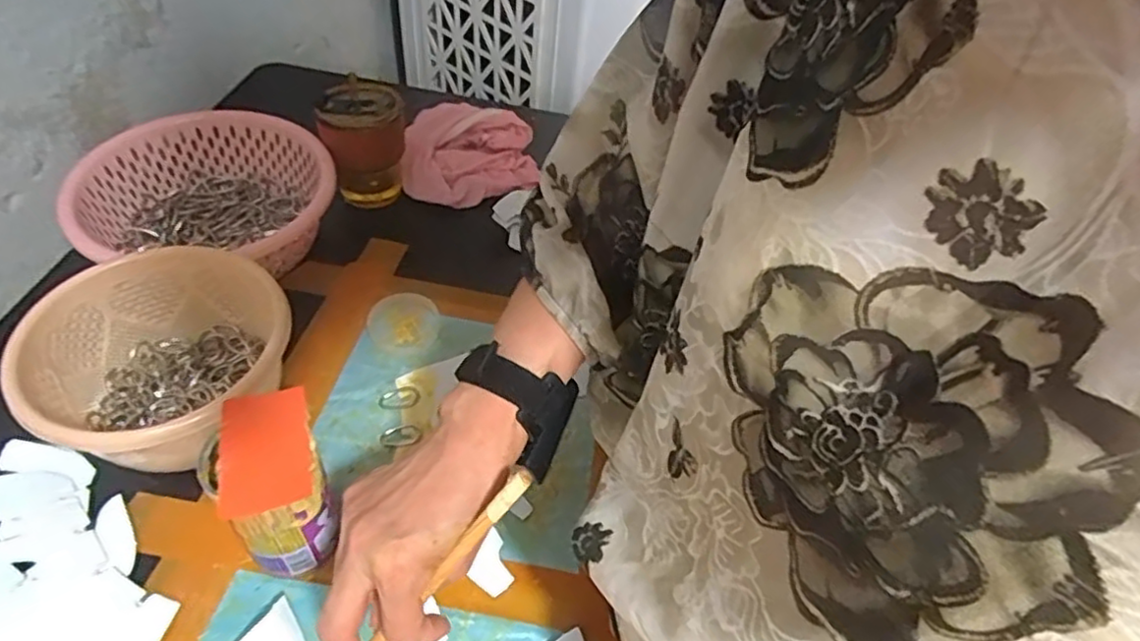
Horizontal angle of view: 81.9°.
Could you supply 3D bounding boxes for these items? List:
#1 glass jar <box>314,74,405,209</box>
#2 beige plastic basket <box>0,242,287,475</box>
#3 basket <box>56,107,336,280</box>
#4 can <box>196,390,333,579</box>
[{"bbox_3d":[-0.213,-0.177,0.693,0.083,0.115,0.078,-5,50,-11],"label":"glass jar"},{"bbox_3d":[-0.300,0.040,0.498,0.163,0.105,0.168,3,49,-4],"label":"beige plastic basket"},{"bbox_3d":[-0.337,-0.111,0.637,0.207,0.096,0.181,4,49,-3],"label":"basket"},{"bbox_3d":[-0.193,0.117,0.438,0.063,0.126,0.076,-17,53,-19],"label":"can"}]

